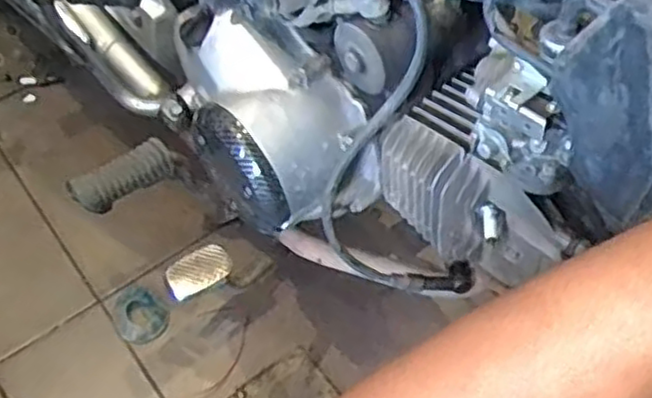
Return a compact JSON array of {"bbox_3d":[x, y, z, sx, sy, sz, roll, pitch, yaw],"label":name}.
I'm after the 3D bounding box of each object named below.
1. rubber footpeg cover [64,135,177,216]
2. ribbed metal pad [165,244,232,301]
[{"bbox_3d":[-0.178,-0.022,0.620,0.087,0.030,0.034,-35,61,-20],"label":"rubber footpeg cover"},{"bbox_3d":[-0.106,0.058,0.586,0.052,0.016,0.037,-21,57,-12],"label":"ribbed metal pad"}]

